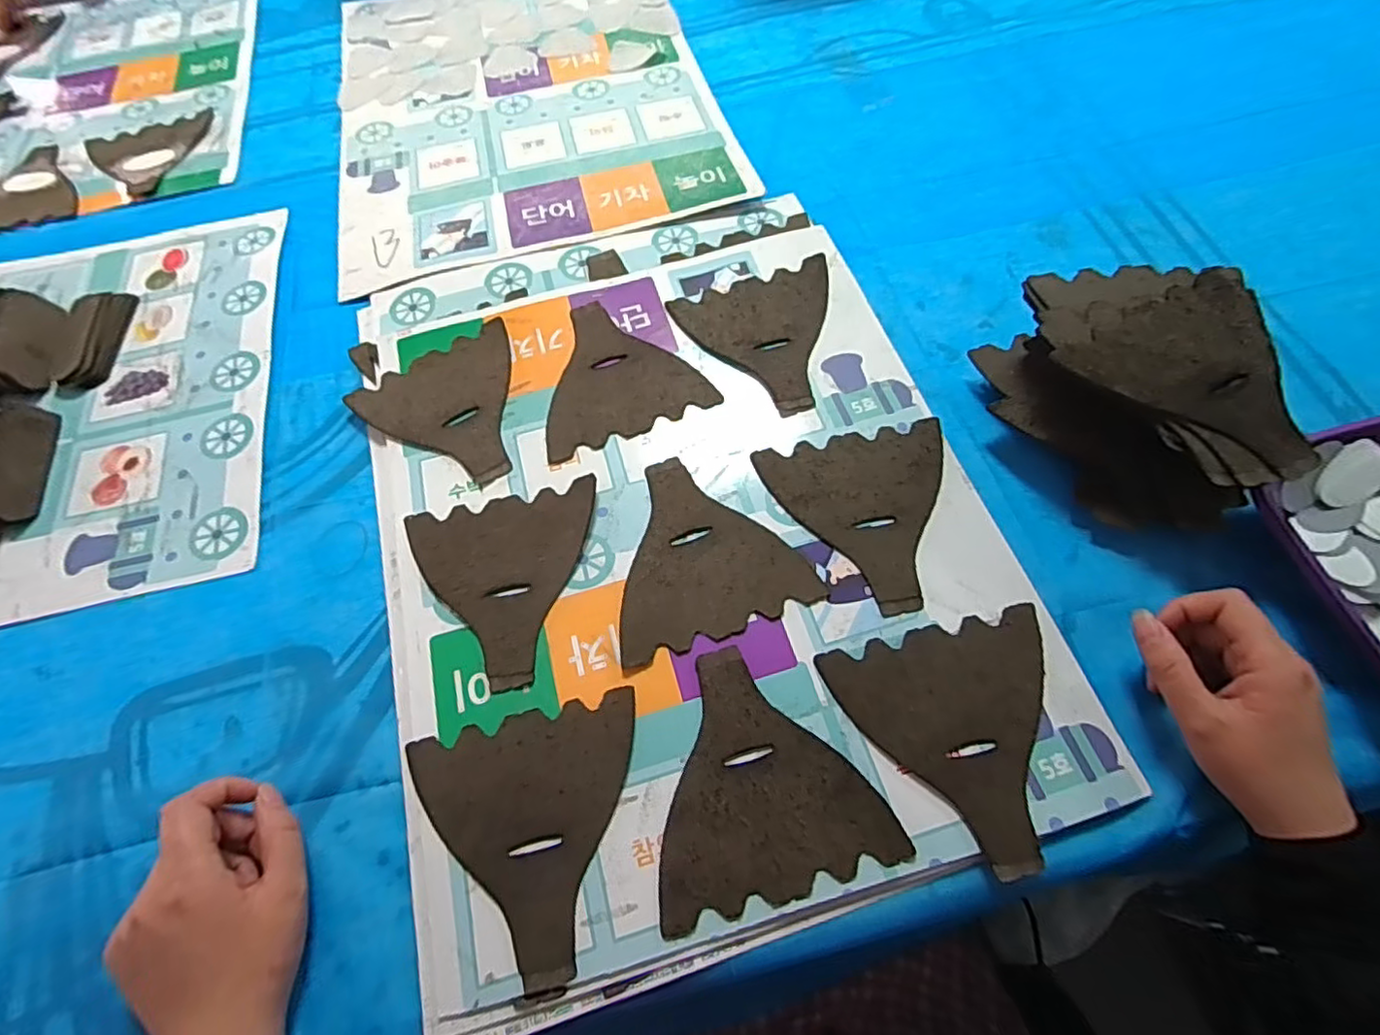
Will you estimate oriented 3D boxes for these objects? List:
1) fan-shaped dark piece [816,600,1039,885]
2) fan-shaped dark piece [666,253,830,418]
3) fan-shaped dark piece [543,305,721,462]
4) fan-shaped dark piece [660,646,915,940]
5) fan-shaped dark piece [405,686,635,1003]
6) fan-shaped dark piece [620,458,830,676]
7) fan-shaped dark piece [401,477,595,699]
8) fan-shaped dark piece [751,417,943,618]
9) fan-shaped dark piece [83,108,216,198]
[{"bbox_3d":[0.158,0.124,0.356,0.125,0.005,0.130,-14,63,-4],"label":"fan-shaped dark piece"},{"bbox_3d":[0.061,-0.137,0.489,0.123,0.004,0.130,-15,66,-1],"label":"fan-shaped dark piece"},{"bbox_3d":[-0.061,-0.116,0.487,0.126,0.004,0.129,-20,64,-7],"label":"fan-shaped dark piece"},{"bbox_3d":[0.034,0.139,0.351,0.126,0.004,0.129,-16,64,-5],"label":"fan-shaped dark piece"},{"bbox_3d":[-0.082,0.173,0.340,0.124,0.005,0.133,-15,63,-4],"label":"fan-shaped dark piece"},{"bbox_3d":[0.003,0.018,0.417,0.127,0.004,0.128,-19,64,-7],"label":"fan-shaped dark piece"},{"bbox_3d":[-0.119,0.043,0.411,0.124,0.005,0.130,-11,63,-3],"label":"fan-shaped dark piece"},{"bbox_3d":[0.121,-0.001,0.421,0.124,0.005,0.130,-10,63,-2],"label":"fan-shaped dark piece"},{"bbox_3d":[-0.562,-0.377,0.659,0.127,0.004,0.127,-22,64,-8],"label":"fan-shaped dark piece"}]

